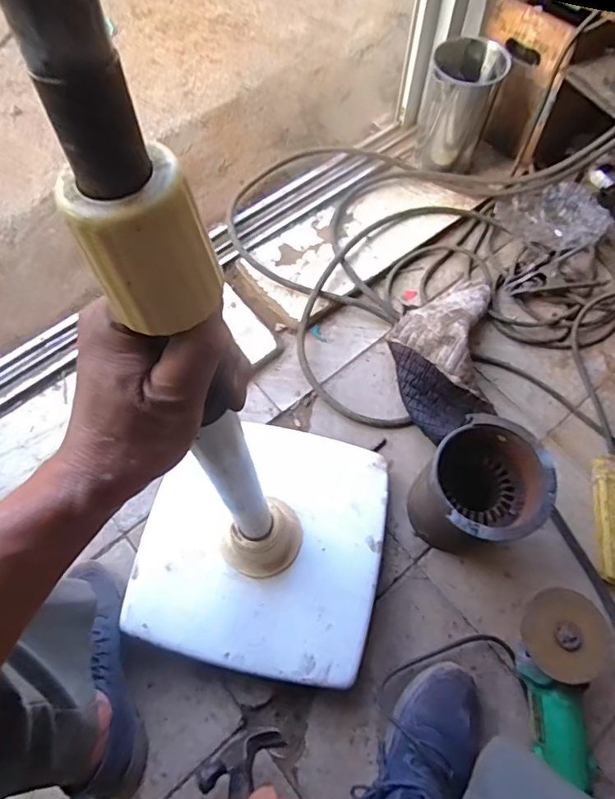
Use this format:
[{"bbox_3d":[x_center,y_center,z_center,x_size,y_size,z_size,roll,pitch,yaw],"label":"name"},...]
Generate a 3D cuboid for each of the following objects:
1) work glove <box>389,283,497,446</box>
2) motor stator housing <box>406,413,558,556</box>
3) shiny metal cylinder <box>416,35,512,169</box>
[{"bbox_3d":[0.221,-0.075,0.805,0.168,0.079,0.318,5,67,4],"label":"work glove"},{"bbox_3d":[0.217,0.127,0.655,0.134,0.192,0.146,31,71,14],"label":"motor stator housing"},{"bbox_3d":[0.288,-0.553,0.945,0.132,0.205,0.119,12,67,5],"label":"shiny metal cylinder"}]

